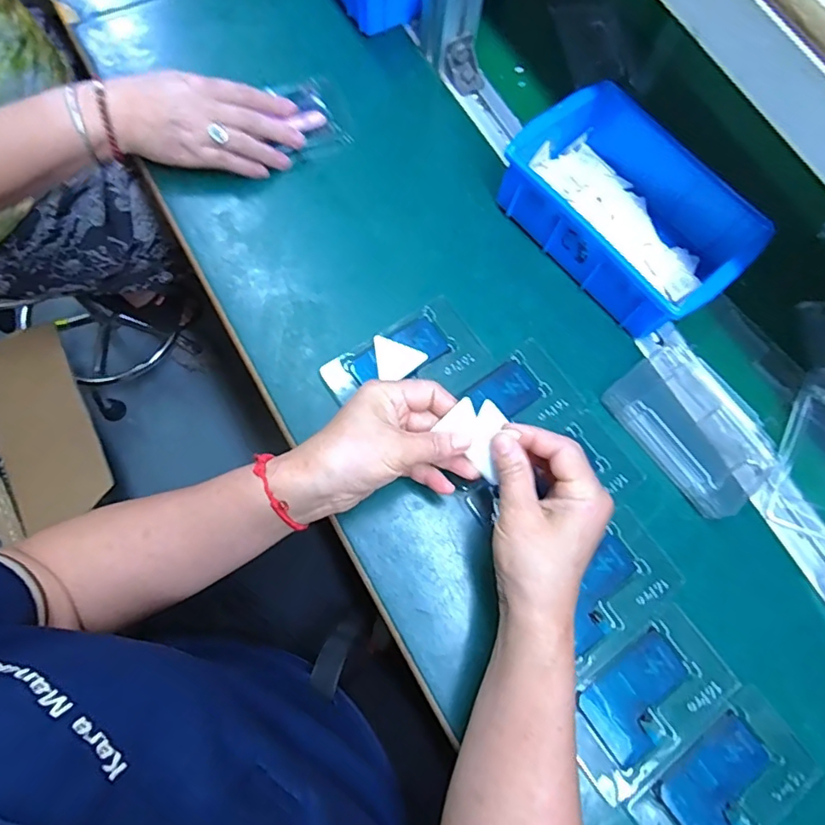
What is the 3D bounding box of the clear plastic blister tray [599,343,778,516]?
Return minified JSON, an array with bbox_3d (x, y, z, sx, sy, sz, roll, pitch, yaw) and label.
[{"bbox_3d":[0.229,0.010,0.429,0.091,0.022,0.130,-35,79,-10],"label":"clear plastic blister tray"}]

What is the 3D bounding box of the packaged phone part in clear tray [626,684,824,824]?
[{"bbox_3d":[0.218,0.261,0.371,0.125,0.007,0.074,-39,79,-11],"label":"packaged phone part in clear tray"}]

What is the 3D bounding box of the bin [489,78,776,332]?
[{"bbox_3d":[0.190,-0.179,0.465,0.149,0.055,0.202,-40,79,-11],"label":"bin"}]

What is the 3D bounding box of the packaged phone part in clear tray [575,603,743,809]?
[{"bbox_3d":[0.168,0.206,0.384,0.128,0.005,0.072,-37,79,-10],"label":"packaged phone part in clear tray"}]

